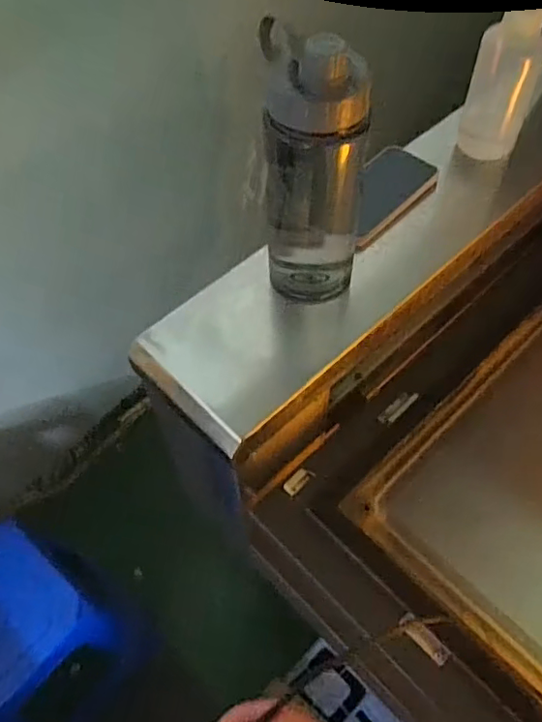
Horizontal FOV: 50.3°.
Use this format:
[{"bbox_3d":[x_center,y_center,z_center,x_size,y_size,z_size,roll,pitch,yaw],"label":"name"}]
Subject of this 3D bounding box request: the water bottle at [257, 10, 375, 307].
[{"bbox_3d":[0.039,-0.169,0.529,0.087,0.257,0.080,-2,57,0],"label":"water bottle"}]

